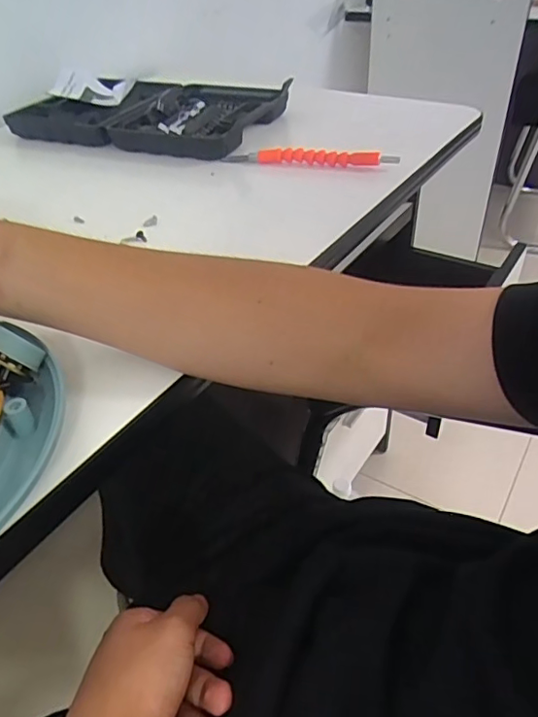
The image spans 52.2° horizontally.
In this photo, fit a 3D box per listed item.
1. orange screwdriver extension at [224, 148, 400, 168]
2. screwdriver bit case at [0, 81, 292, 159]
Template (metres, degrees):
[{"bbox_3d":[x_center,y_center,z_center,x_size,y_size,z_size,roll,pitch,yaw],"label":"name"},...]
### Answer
[{"bbox_3d":[0.046,-0.227,0.619,0.193,0.020,0.021,7,40,12],"label":"orange screwdriver extension"},{"bbox_3d":[-0.167,-0.329,0.745,0.324,0.035,0.198,15,43,22],"label":"screwdriver bit case"}]

